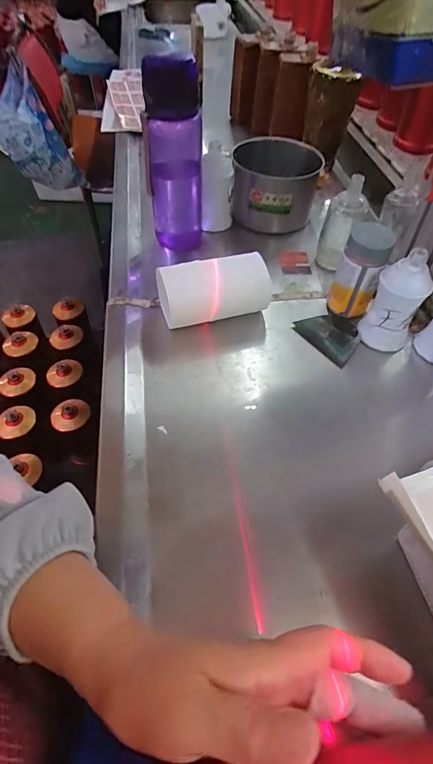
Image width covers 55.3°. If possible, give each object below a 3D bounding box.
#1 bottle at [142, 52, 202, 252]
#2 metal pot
[{"bbox_3d":[-0.058,-0.295,0.557,0.076,0.228,0.076,-6,51,-4],"label":"bottle"},{"bbox_3d":[0.091,-0.305,0.653,0.131,0.106,0.122,0,51,0],"label":"metal pot"}]

